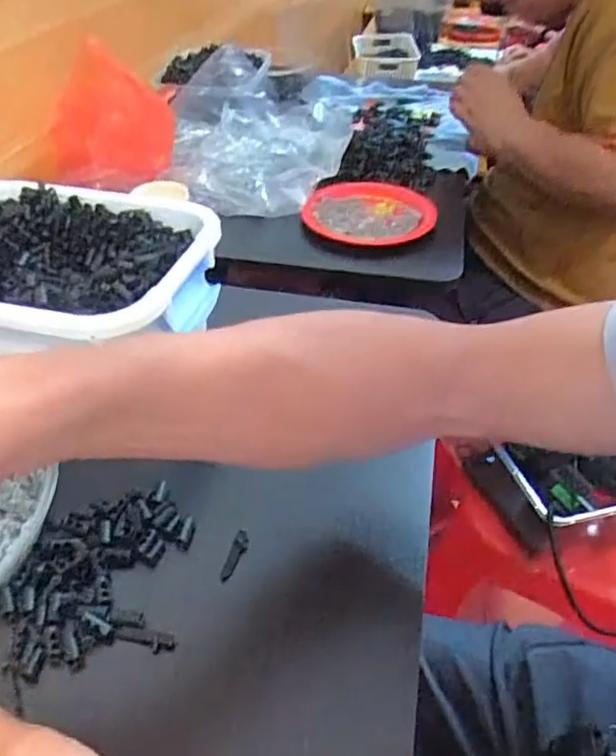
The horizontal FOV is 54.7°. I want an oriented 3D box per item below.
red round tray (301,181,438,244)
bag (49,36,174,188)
[{"bbox_3d":[0.079,-0.212,0.760,0.157,0.024,0.152,1,41,-1],"label":"red round tray"},{"bbox_3d":[-0.234,-0.310,0.712,0.144,0.147,0.088,-13,43,-16],"label":"bag"}]

